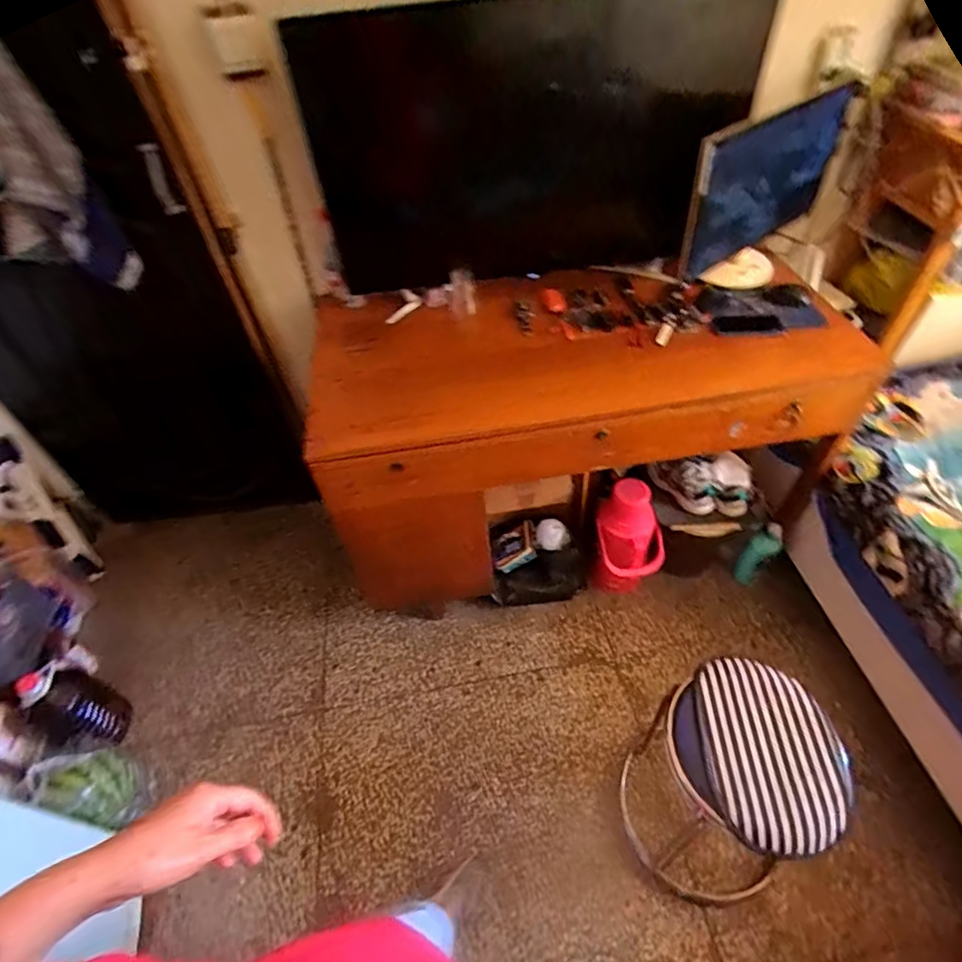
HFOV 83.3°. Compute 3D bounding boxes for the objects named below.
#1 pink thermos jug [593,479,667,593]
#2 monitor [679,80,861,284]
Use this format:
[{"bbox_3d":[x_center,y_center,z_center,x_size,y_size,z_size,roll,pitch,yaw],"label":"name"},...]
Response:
[{"bbox_3d":[0.427,0.198,1.571,0.190,0.414,0.164,20,55,19],"label":"pink thermos jug"},{"bbox_3d":[0.641,-0.673,1.224,0.533,0.286,0.070,-36,57,-23],"label":"monitor"}]

